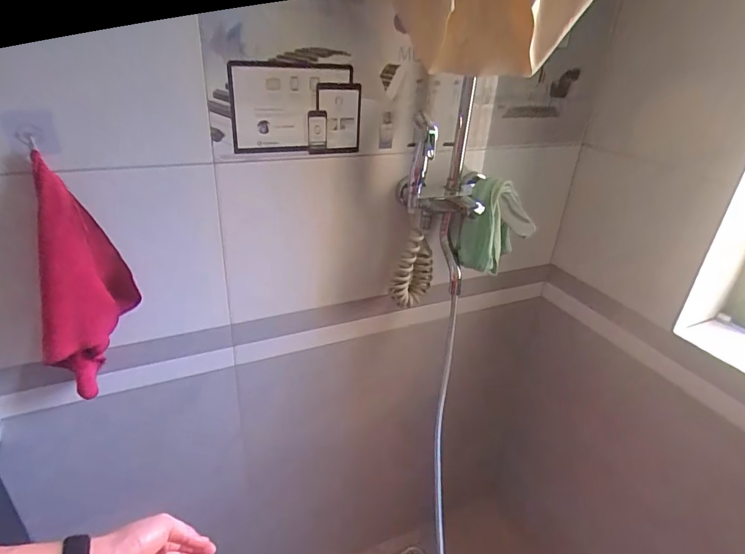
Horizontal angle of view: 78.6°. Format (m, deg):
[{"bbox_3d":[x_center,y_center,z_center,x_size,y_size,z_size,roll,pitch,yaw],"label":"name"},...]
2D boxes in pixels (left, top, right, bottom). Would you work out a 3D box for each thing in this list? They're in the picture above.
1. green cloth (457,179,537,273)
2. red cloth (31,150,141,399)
[{"bbox_3d":[0.233,-0.092,0.856,0.122,0.164,0.099,11,29,13],"label":"green cloth"},{"bbox_3d":[-0.422,0.012,0.658,0.109,0.330,0.075,6,29,4],"label":"red cloth"}]

